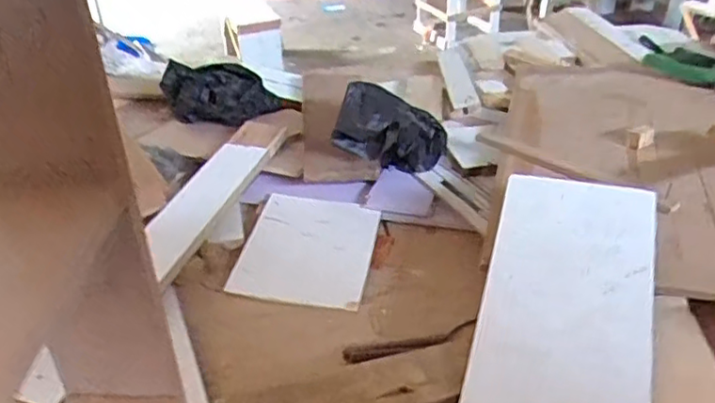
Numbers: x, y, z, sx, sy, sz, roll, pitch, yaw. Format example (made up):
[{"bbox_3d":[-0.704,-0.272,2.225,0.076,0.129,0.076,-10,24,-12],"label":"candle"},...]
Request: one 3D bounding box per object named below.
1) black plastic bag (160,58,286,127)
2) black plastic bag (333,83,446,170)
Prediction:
[{"bbox_3d":[-0.207,-0.170,1.008,0.171,0.079,0.058,-7,34,-7],"label":"black plastic bag"},{"bbox_3d":[0.050,-0.091,0.876,0.179,0.093,0.064,16,16,-42],"label":"black plastic bag"}]

